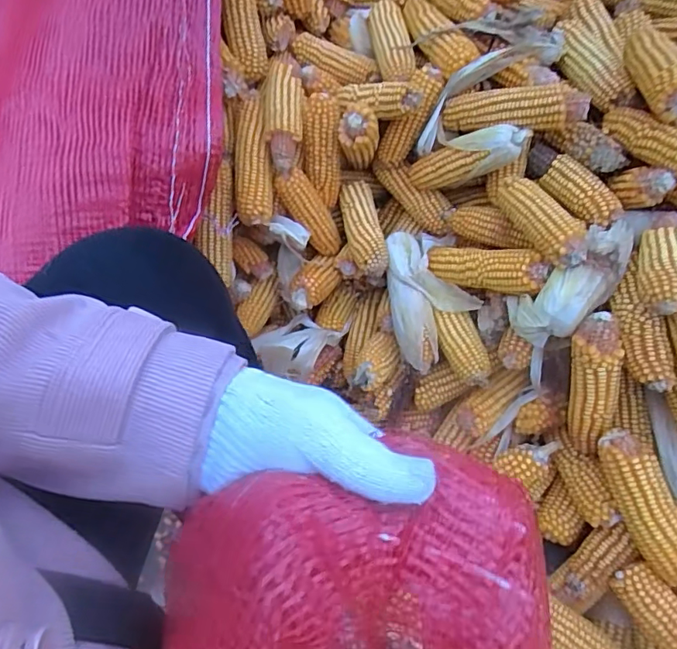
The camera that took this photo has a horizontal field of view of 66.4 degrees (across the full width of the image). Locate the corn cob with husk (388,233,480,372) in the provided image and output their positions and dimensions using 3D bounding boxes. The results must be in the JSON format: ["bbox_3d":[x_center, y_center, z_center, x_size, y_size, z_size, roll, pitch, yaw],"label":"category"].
[{"bbox_3d":[0.108,-0.035,0.627,0.098,0.058,0.172,-12,76,-4],"label":"corn cob with husk"}]

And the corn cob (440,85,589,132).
[{"bbox_3d":[0.192,-0.235,0.573,0.152,0.045,0.036,10,56,31],"label":"corn cob"}]

